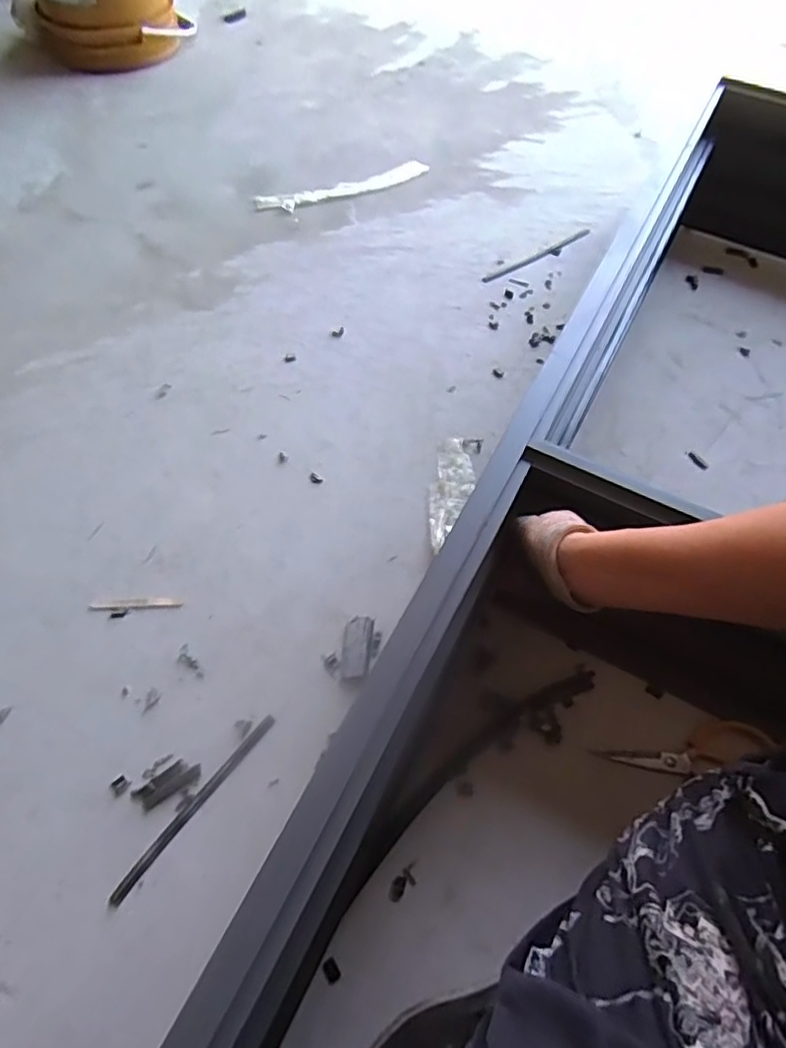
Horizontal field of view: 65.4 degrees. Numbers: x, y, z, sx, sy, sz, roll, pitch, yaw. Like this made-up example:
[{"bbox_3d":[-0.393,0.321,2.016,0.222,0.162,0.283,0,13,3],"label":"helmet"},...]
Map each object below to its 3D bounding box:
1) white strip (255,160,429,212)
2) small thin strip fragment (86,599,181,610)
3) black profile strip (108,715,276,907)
[{"bbox_3d":[-0.095,-0.703,1.273,0.387,0.015,0.060,-23,62,-16],"label":"white strip"},{"bbox_3d":[-0.315,0.098,0.749,0.108,0.004,0.013,-3,58,-5],"label":"small thin strip fragment"},{"bbox_3d":[-0.204,0.291,0.640,0.014,0.008,0.220,34,62,17],"label":"black profile strip"}]

